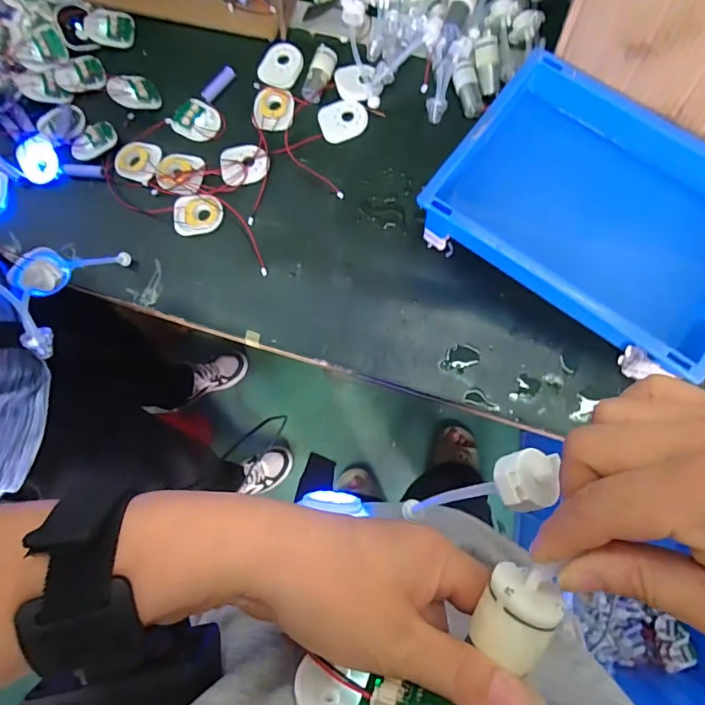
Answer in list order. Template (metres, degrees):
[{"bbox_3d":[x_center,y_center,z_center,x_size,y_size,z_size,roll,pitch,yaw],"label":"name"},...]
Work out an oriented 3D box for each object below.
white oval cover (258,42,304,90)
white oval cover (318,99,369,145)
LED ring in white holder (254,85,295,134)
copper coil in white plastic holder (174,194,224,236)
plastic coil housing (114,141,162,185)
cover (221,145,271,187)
[{"bbox_3d":[-0.088,-0.361,0.597,0.055,0.004,0.059,20,81,6],"label":"white oval cover"},{"bbox_3d":[-0.012,-0.285,0.582,0.058,0.004,0.051,-20,79,-1],"label":"white oval cover"},{"bbox_3d":[-0.098,-0.301,0.587,0.051,0.008,0.064,6,80,4],"label":"LED ring in white holder"},{"bbox_3d":[-0.184,-0.166,0.569,0.057,0.004,0.051,-2,79,2],"label":"copper coil in white plastic holder"},{"bbox_3d":[-0.265,-0.237,0.586,0.054,0.004,0.051,-1,80,3],"label":"plastic coil housing"},{"bbox_3d":[-0.130,-0.227,0.574,0.058,0.004,0.052,-2,79,2],"label":"cover"}]

